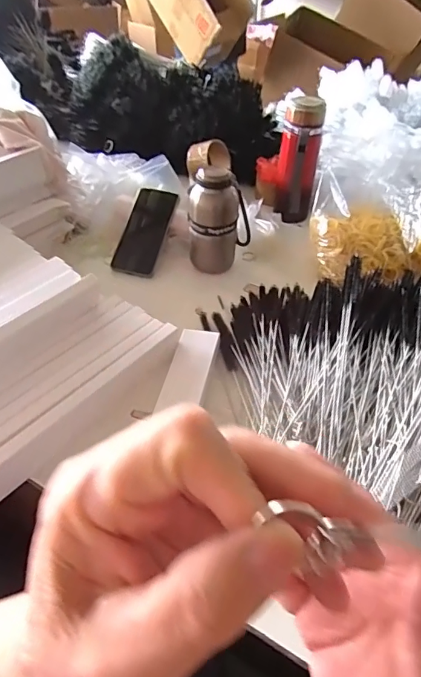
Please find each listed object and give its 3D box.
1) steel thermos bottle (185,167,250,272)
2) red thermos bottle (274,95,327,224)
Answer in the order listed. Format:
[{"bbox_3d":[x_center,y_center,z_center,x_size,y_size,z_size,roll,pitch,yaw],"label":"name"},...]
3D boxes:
[{"bbox_3d":[0.014,-0.192,0.741,0.068,0.162,0.086,33,51,28],"label":"steel thermos bottle"},{"bbox_3d":[0.155,-0.313,0.834,0.073,0.206,0.056,6,44,4],"label":"red thermos bottle"}]

